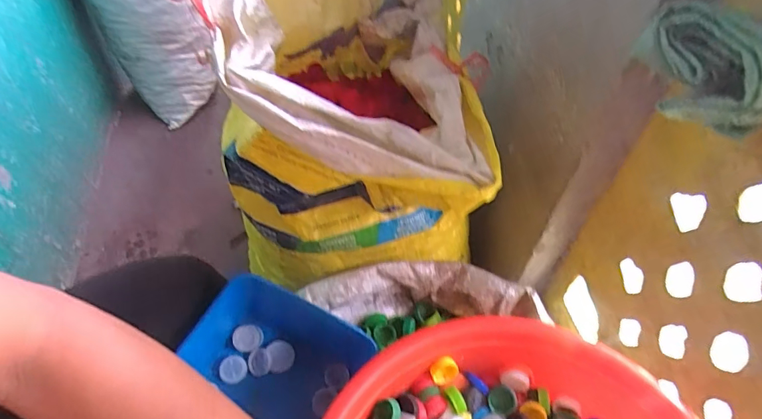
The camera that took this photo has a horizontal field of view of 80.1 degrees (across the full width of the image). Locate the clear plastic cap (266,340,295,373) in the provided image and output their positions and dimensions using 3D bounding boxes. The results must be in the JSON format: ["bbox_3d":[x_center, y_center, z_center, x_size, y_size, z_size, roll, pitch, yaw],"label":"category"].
[{"bbox_3d":[-0.129,0.188,0.582,0.033,0.014,0.039,-5,73,-32],"label":"clear plastic cap"}]

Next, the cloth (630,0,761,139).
[{"bbox_3d":[0.269,-0.116,0.358,0.097,0.075,0.104,-4,52,-2],"label":"cloth"}]

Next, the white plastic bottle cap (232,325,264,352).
[{"bbox_3d":[-0.168,0.165,0.574,0.036,0.017,0.030,-10,52,-7],"label":"white plastic bottle cap"}]

